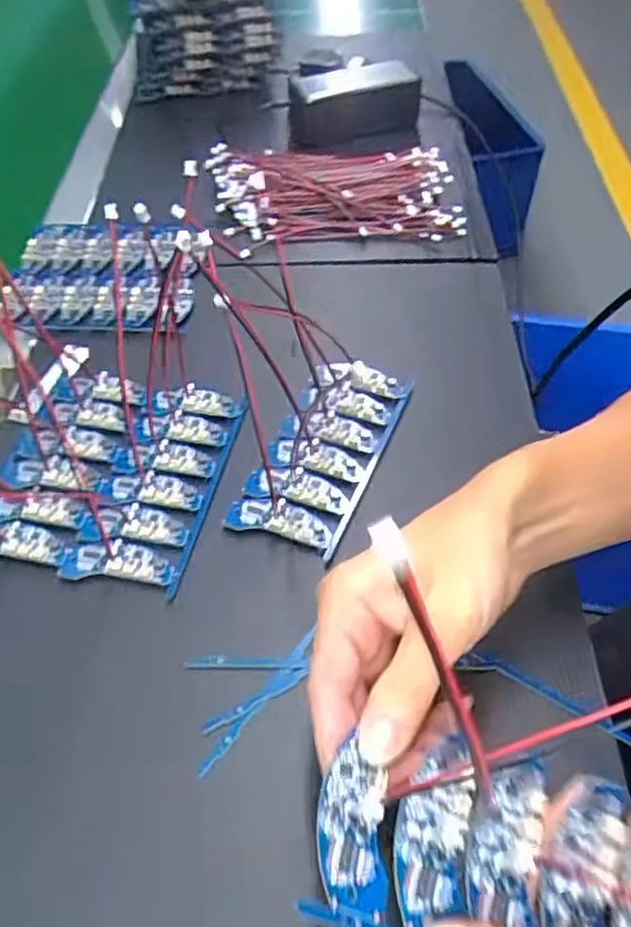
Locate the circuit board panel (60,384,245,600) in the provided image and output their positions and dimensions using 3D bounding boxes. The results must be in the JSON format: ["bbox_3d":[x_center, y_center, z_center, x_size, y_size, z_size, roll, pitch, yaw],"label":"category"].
[{"bbox_3d":[-0.097,0.008,0.445,0.070,0.010,0.151,10,52,10],"label":"circuit board panel"}]

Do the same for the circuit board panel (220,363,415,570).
[{"bbox_3d":[0.007,-0.012,0.457,0.070,0.010,0.151,17,54,15],"label":"circuit board panel"}]

